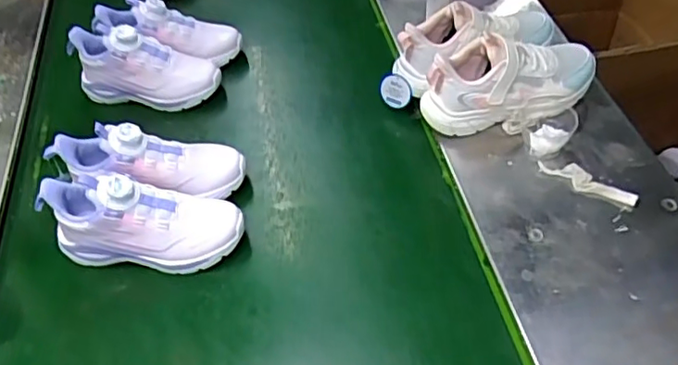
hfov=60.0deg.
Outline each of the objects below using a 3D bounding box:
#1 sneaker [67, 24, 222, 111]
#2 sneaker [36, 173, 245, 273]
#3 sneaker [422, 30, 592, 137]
[{"bbox_3d":[-0.291,-0.178,0.883,0.215,0.103,0.082,7,50,11],"label":"sneaker"},{"bbox_3d":[-0.229,0.043,0.686,0.225,0.108,0.083,9,49,-6],"label":"sneaker"},{"bbox_3d":[0.215,-0.127,0.735,0.219,0.106,0.085,-11,51,-8],"label":"sneaker"}]

